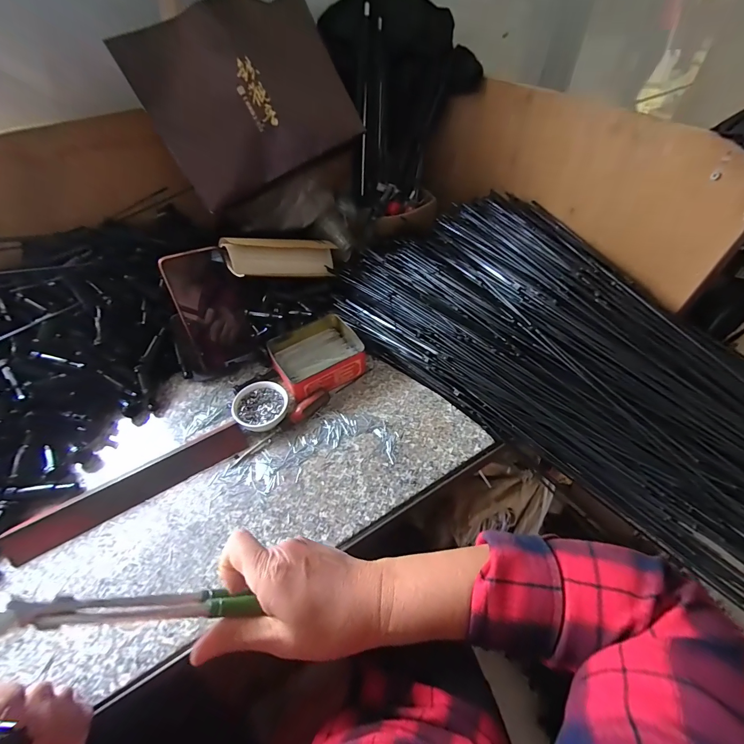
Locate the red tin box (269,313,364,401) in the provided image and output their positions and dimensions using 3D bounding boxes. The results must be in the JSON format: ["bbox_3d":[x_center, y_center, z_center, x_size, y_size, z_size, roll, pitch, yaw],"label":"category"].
[{"bbox_3d":[-0.077,-0.025,0.535,0.131,0.041,0.110,-26,54,-18],"label":"red tin box"}]

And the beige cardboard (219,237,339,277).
[{"bbox_3d":[-0.153,-0.194,0.626,0.205,0.063,0.058,-13,47,-40],"label":"beige cardboard"}]

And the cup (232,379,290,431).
[{"bbox_3d":[-0.151,0.049,0.488,0.069,0.029,0.071,-1,51,1],"label":"cup"}]

